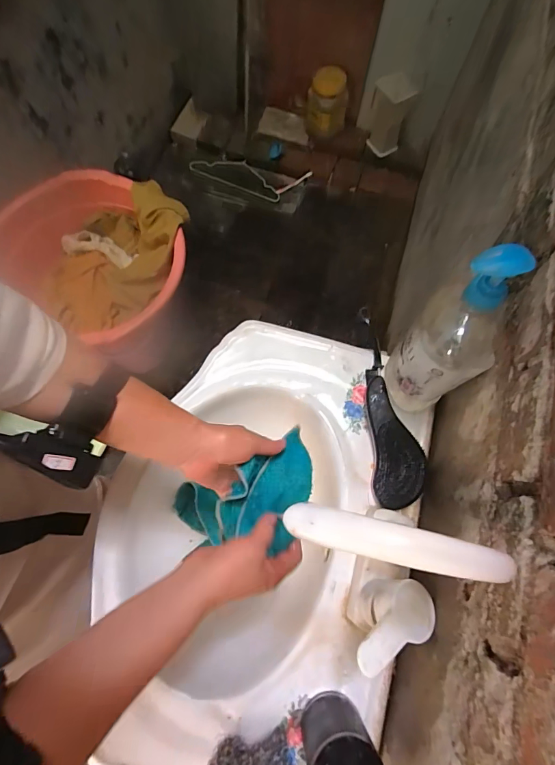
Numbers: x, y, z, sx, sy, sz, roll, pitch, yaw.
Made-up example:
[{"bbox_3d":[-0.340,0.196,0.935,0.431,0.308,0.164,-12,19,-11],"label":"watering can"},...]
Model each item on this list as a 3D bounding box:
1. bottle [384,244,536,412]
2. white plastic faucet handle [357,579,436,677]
[{"bbox_3d":[0.195,-0.043,0.447,0.077,0.261,0.091,-26,72,-7],"label":"bottle"},{"bbox_3d":[0.112,0.246,0.382,0.108,0.032,0.057,-20,67,-41],"label":"white plastic faucet handle"}]

